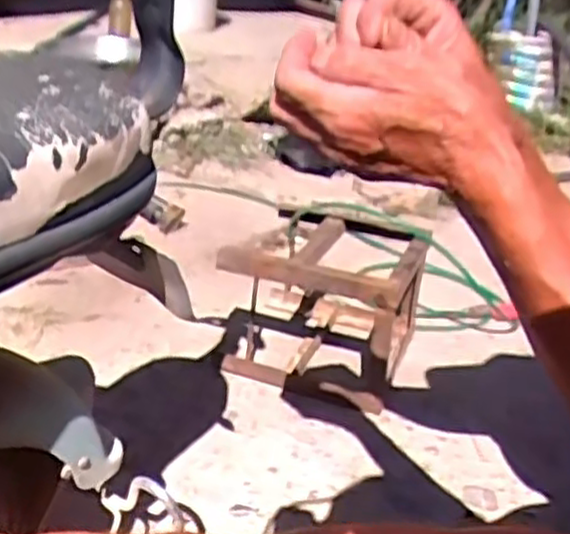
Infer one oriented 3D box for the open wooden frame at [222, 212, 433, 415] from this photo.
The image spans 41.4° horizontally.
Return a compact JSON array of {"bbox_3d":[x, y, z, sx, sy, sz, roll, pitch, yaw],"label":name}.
[{"bbox_3d":[0.067,0.051,1.263,0.290,0.223,0.324,12,25,15],"label":"open wooden frame"}]

